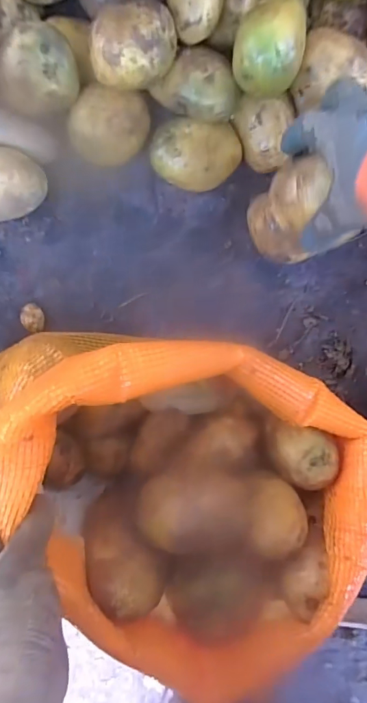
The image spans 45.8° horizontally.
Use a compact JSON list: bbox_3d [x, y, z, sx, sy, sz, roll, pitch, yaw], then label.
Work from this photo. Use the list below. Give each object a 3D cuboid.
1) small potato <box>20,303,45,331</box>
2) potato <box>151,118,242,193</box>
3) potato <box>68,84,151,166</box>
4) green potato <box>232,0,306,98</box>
[{"bbox_3d":[-0.158,-0.036,0.460,0.021,0.019,0.029,2,94,-4],"label":"small potato"},{"bbox_3d":[0.012,-0.196,0.444,0.086,0.053,0.060,4,94,-4],"label":"potato"},{"bbox_3d":[-0.073,-0.218,0.432,0.075,0.060,0.060,0,94,-4],"label":"potato"},{"bbox_3d":[0.072,-0.256,0.365,0.056,0.044,0.065,6,93,-4],"label":"green potato"}]

